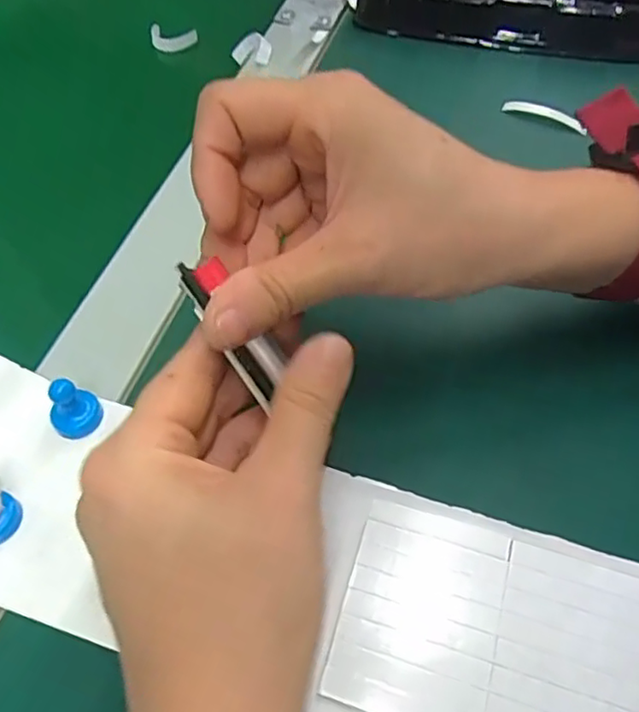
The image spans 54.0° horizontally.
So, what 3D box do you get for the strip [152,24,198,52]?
[{"bbox_3d":[-0.094,-0.206,0.406,0.028,0.012,0.010,-2,56,-4],"label":"strip"}]

